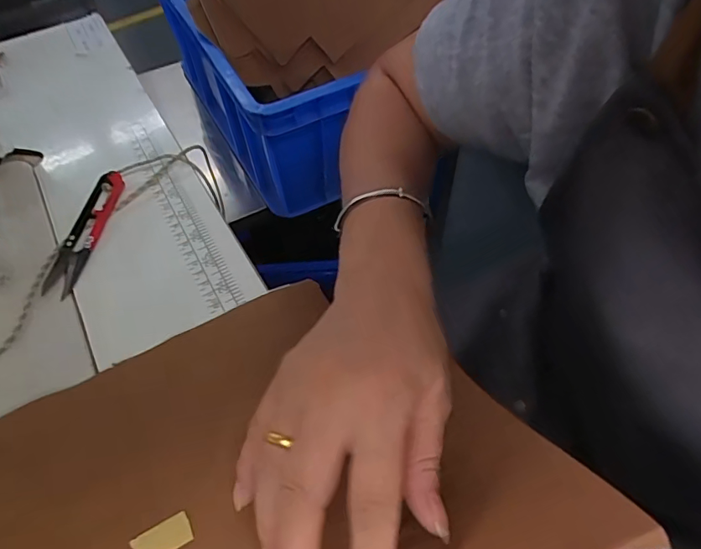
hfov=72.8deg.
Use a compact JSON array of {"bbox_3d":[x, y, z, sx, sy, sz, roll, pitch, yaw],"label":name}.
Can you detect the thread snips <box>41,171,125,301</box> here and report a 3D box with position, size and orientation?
[{"bbox_3d":[-0.189,-0.033,0.338,0.026,0.011,0.103,7,55,8],"label":"thread snips"}]

